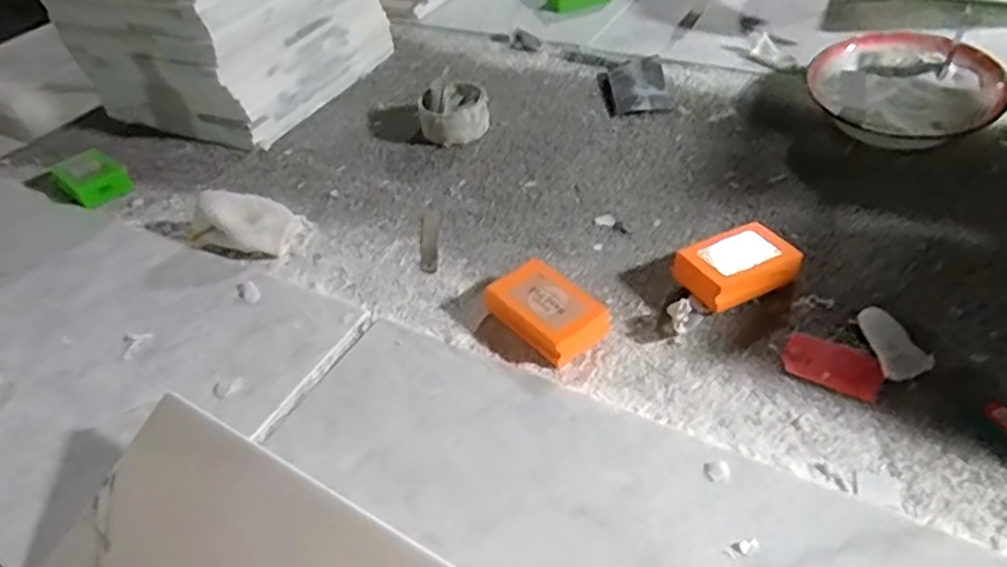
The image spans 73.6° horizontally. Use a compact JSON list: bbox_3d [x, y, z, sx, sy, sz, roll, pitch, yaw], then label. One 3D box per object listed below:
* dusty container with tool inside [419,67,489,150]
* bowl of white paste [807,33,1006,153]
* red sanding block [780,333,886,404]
[{"bbox_3d":[-0.062,-0.213,0.832,0.087,0.054,0.082,-10,43,-2],"label":"dusty container with tool inside"},{"bbox_3d":[0.441,-0.219,0.753,0.184,0.068,0.168,1,44,9],"label":"bowl of white paste"},{"bbox_3d":[0.256,0.063,0.524,0.070,0.007,0.045,20,50,27],"label":"red sanding block"}]

